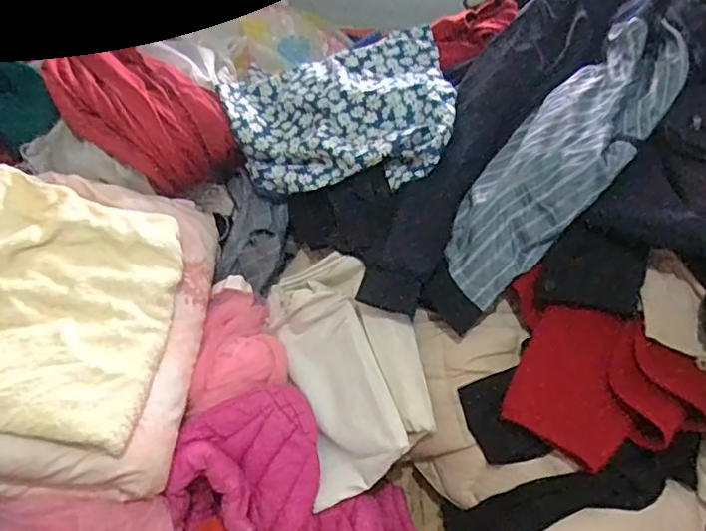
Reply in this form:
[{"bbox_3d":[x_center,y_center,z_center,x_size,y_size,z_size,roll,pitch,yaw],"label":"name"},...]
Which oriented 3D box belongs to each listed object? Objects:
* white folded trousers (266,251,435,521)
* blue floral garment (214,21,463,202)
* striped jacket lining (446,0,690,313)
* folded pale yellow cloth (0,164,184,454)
[{"bbox_3d":[-0.033,0.139,0.828,0.246,0.056,0.337,-37,66,19],"label":"white folded trousers"},{"bbox_3d":[-0.029,-0.269,0.970,0.366,0.124,0.340,5,51,0],"label":"blue floral garment"},{"bbox_3d":[0.301,-0.178,0.790,0.151,0.073,0.529,34,75,21],"label":"striped jacket lining"},{"bbox_3d":[-0.408,0.036,0.739,0.342,0.060,0.346,14,53,-12],"label":"folded pale yellow cloth"}]

